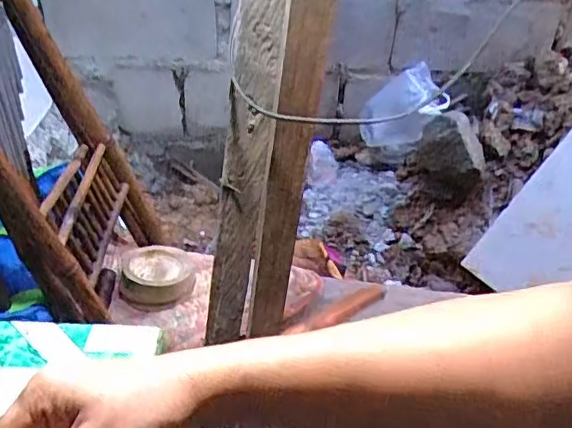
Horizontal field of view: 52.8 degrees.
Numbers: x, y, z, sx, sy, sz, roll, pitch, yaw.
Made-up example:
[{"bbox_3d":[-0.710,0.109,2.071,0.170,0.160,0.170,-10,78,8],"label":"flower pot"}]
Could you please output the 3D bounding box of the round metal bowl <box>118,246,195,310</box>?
[{"bbox_3d":[-0.197,0.097,0.889,0.114,0.039,0.116,-3,37,-7],"label":"round metal bowl"}]

